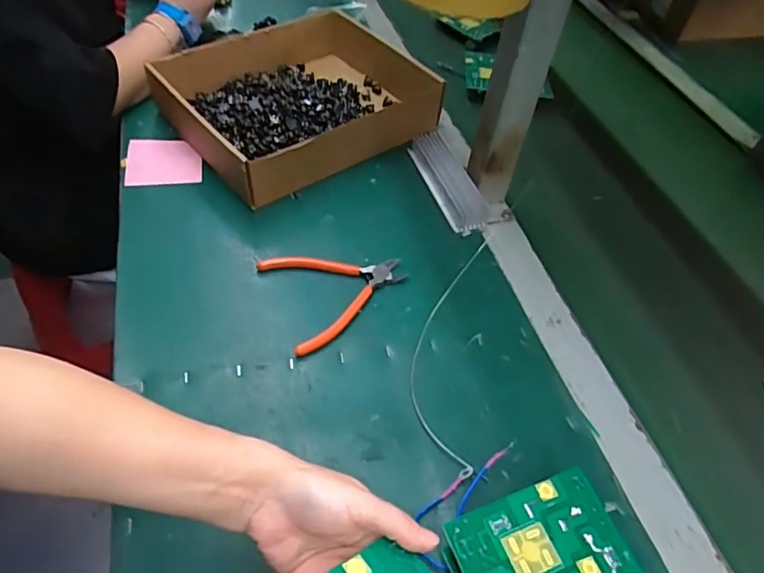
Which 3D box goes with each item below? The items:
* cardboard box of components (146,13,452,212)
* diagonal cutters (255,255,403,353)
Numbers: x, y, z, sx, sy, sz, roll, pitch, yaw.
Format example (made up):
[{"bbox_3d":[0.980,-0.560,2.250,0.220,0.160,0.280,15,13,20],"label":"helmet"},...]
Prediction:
[{"bbox_3d":[-0.100,-0.251,0.717,0.328,0.079,0.252,-30,58,-26],"label":"cardboard box of components"},{"bbox_3d":[-0.041,-0.001,0.554,0.137,0.014,0.115,-19,54,-19],"label":"diagonal cutters"}]

